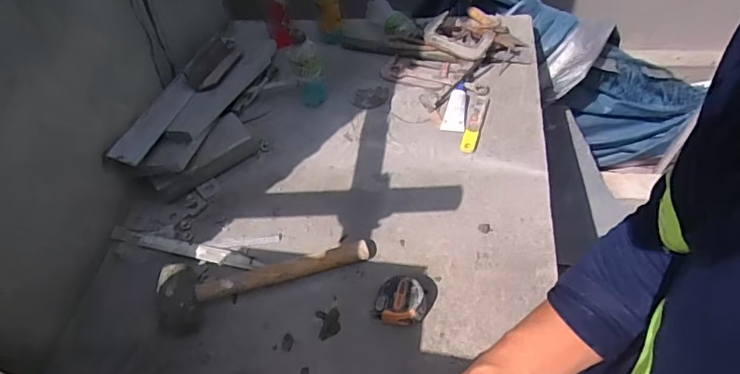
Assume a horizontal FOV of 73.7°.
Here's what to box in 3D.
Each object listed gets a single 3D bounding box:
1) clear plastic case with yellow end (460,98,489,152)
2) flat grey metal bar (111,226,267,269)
[{"bbox_3d":[0.201,-0.124,0.953,0.032,0.013,0.139,12,55,15],"label":"clear plastic case with yellow end"},{"bbox_3d":[-0.317,0.104,0.844,0.277,0.010,0.029,9,54,13],"label":"flat grey metal bar"}]

